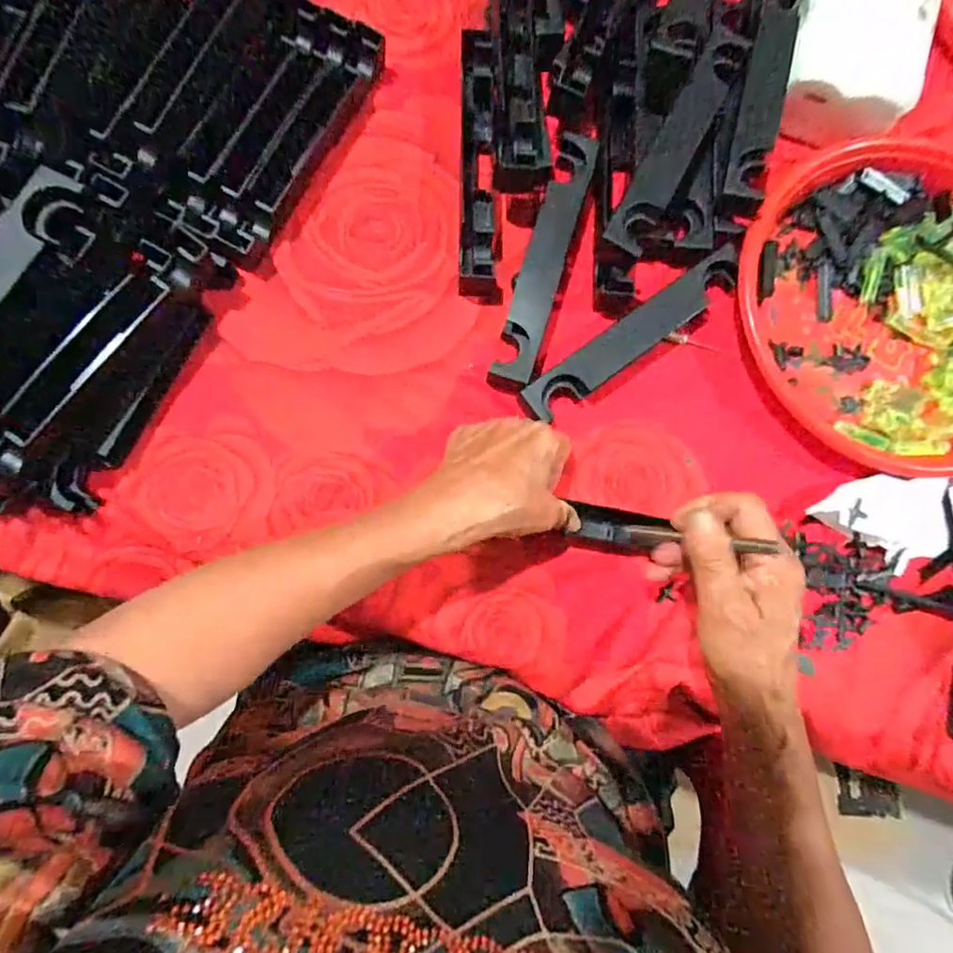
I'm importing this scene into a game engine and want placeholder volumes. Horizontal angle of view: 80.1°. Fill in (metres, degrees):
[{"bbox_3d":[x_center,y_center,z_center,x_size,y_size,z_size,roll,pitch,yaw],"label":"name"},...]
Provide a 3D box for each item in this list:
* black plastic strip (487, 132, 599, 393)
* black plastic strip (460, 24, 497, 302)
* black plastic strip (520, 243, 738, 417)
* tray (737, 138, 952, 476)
[{"bbox_3d":[0.049,-0.152,0.412,0.032,0.025,0.192,18,83,0],"label":"black plastic strip"},{"bbox_3d":[0.001,-0.233,0.422,0.025,0.019,0.199,1,83,-3],"label":"black plastic strip"},{"bbox_3d":[0.114,-0.101,0.408,0.187,0.025,0.028,-36,86,-6],"label":"black plastic strip"},{"bbox_3d":[0.332,-0.130,0.419,0.254,0.029,0.240,-26,85,-5],"label":"tray"}]

